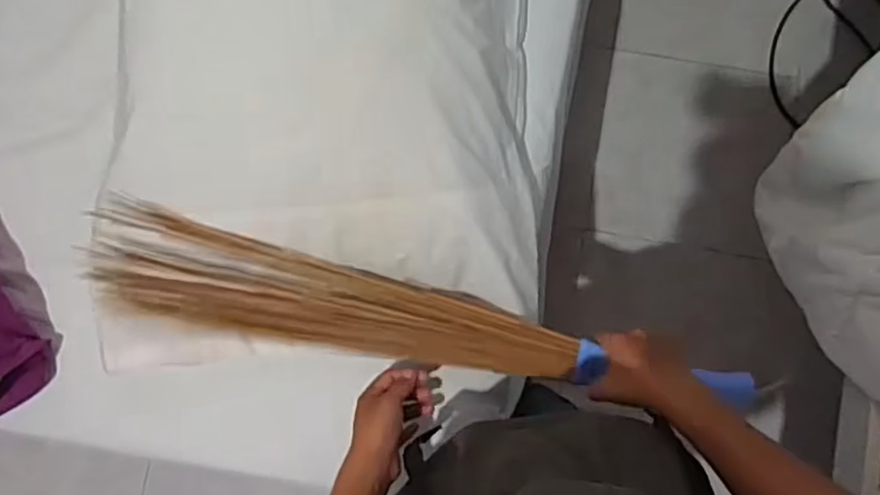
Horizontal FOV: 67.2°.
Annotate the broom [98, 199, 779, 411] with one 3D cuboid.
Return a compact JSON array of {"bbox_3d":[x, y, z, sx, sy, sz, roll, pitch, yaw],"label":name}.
[{"bbox_3d":[-0.026,0.074,0.654,0.654,0.039,0.103,12,84,1],"label":"broom"}]

